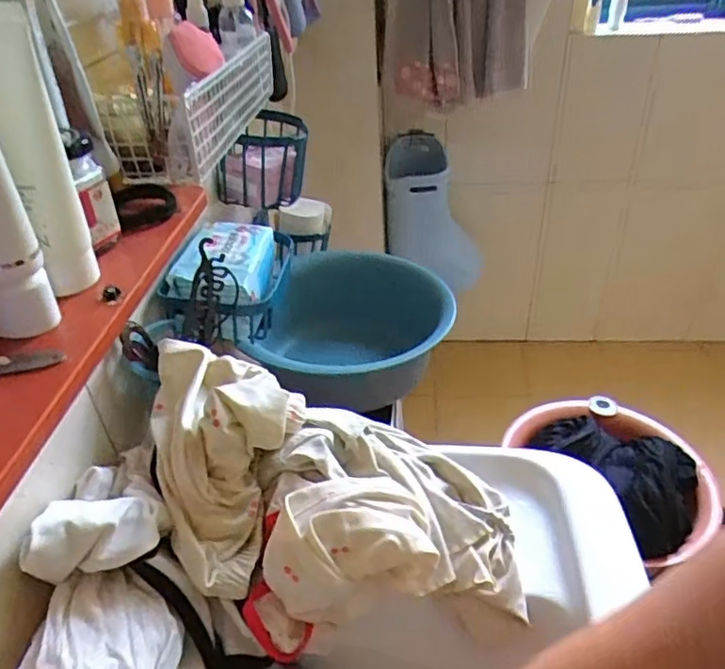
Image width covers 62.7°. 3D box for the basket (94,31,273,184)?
[{"bbox_3d":[-0.153,-0.234,0.590,0.080,0.069,0.323,4,37,10],"label":"basket"}]

